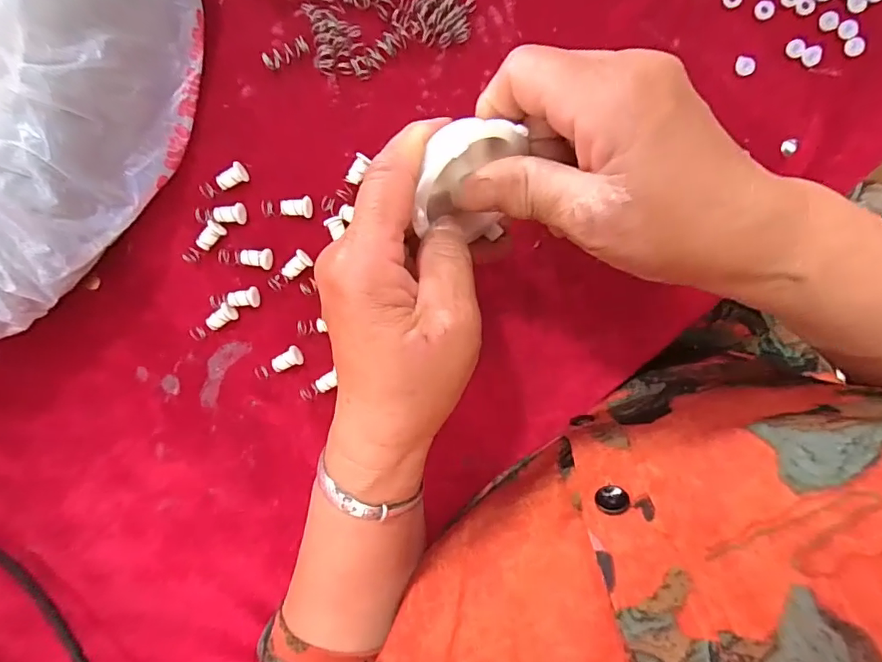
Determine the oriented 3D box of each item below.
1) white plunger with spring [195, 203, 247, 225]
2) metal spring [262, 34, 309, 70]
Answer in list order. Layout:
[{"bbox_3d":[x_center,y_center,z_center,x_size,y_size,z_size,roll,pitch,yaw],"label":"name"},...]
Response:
[{"bbox_3d":[-0.125,-0.066,0.276,0.027,0.007,0.011,-4,93,3],"label":"white plunger with spring"},{"bbox_3d":[-0.087,-0.155,0.272,0.026,0.009,0.008,-24,92,4],"label":"metal spring"}]

